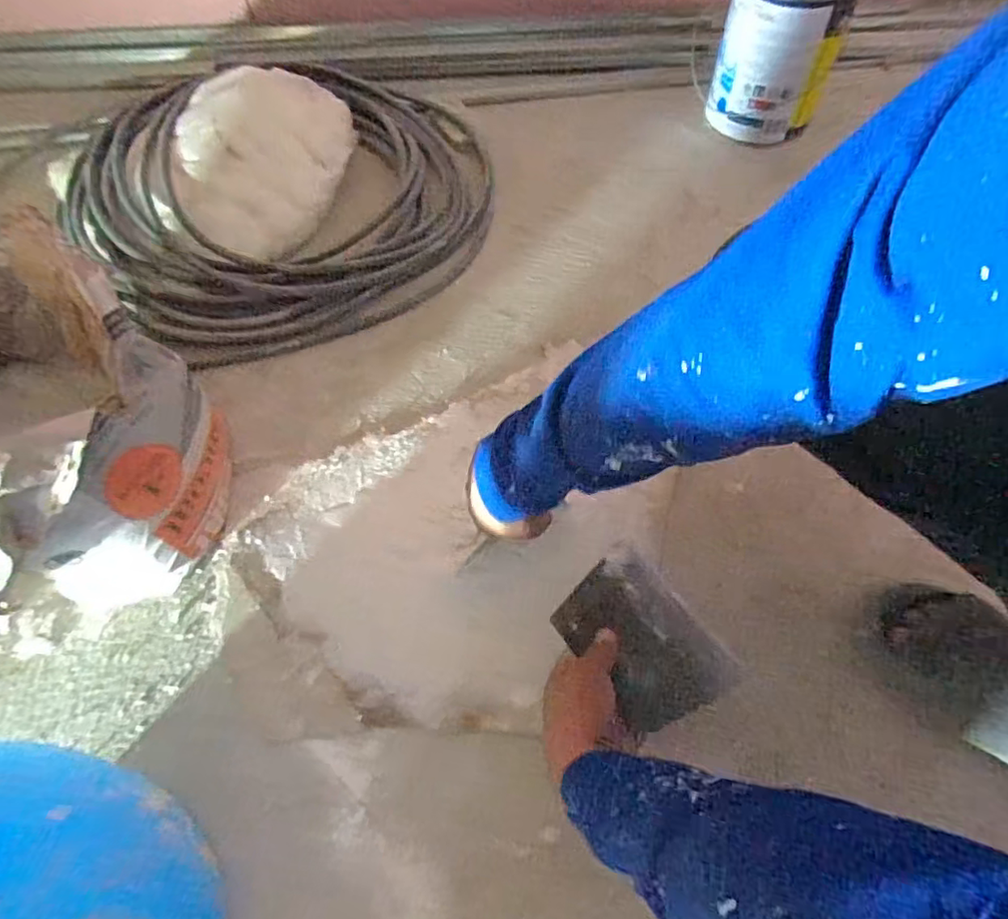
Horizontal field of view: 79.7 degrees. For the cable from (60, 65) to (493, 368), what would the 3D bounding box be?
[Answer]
[{"bbox_3d":[-0.298,-0.370,0.867,0.569,0.142,0.458,-21,62,-8],"label":"cable"}]

